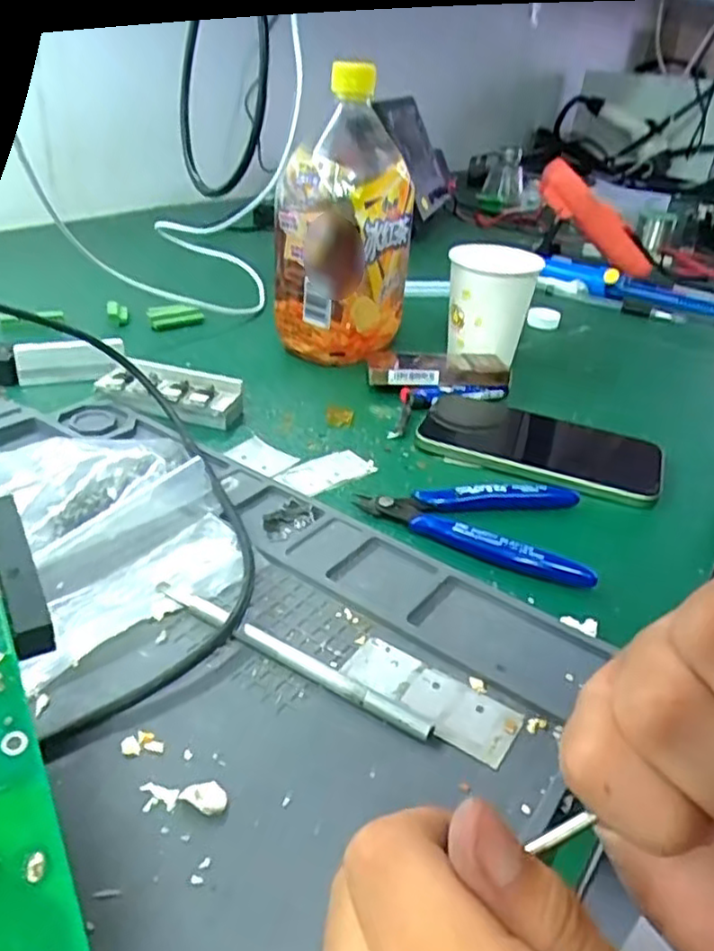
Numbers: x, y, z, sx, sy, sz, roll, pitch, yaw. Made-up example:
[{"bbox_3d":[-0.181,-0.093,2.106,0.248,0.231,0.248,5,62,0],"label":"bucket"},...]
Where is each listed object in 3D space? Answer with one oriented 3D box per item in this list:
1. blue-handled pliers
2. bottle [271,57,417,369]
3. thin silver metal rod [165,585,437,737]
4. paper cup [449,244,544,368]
[{"bbox_3d":[0.067,0.017,0.371,0.121,0.012,0.072,16,33,17],"label":"blue-handled pliers"},{"bbox_3d":[-0.011,-0.180,0.517,0.099,0.190,0.084,8,32,4],"label":"bottle"},{"bbox_3d":[-0.029,0.071,0.277,0.129,0.006,0.008,21,35,24],"label":"thin silver metal rod"},{"bbox_3d":[0.101,-0.130,0.546,0.064,0.085,0.063,14,32,13],"label":"paper cup"}]

